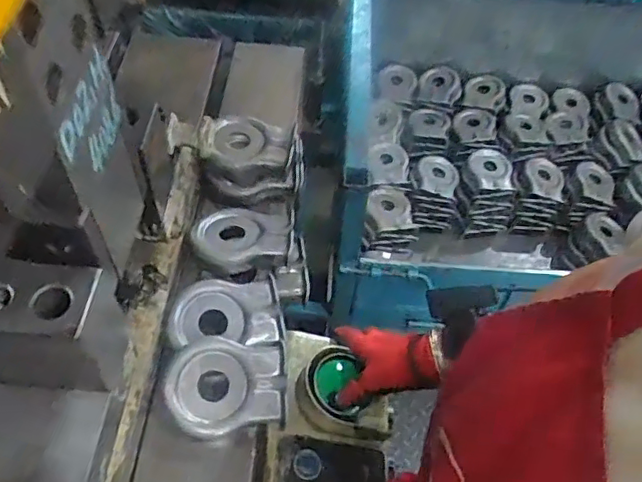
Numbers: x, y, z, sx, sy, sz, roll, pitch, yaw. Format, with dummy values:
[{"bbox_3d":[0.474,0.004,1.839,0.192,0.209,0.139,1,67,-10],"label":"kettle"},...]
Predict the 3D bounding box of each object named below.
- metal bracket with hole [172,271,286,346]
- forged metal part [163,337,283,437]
[{"bbox_3d":[-0.102,0.085,0.645,0.114,0.030,0.081,-5,55,-7],"label":"metal bracket with hole"},{"bbox_3d":[-0.099,0.148,0.604,0.116,0.025,0.092,0,70,-11],"label":"forged metal part"}]

